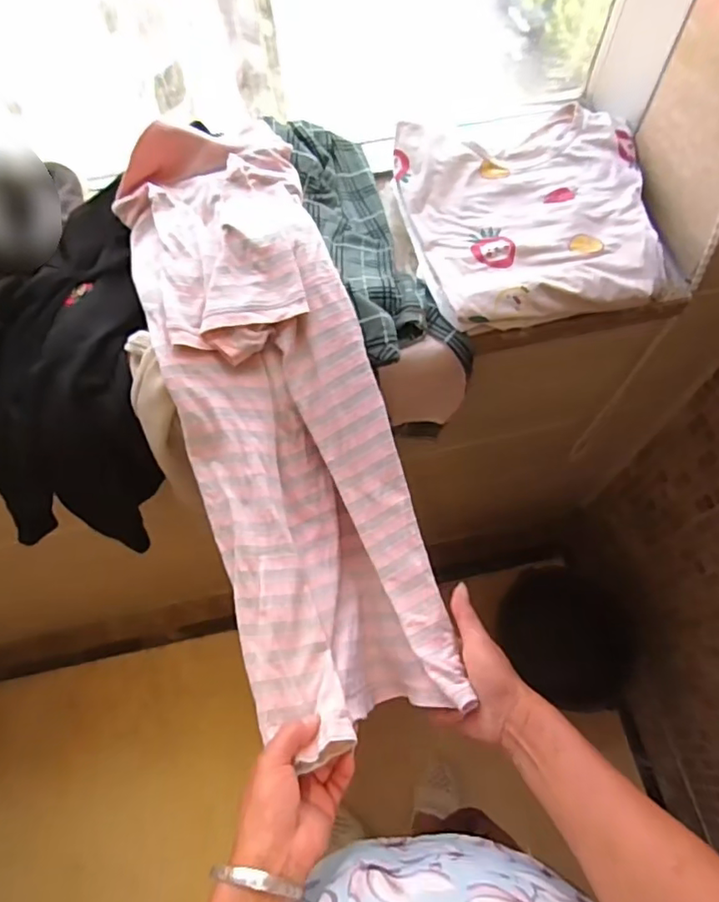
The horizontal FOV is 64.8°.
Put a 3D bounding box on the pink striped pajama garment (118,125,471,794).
[{"bbox_3d":[-0.093,-0.070,0.620,0.207,0.127,0.705,-17,76,-6],"label":"pink striped pajama garment"}]

